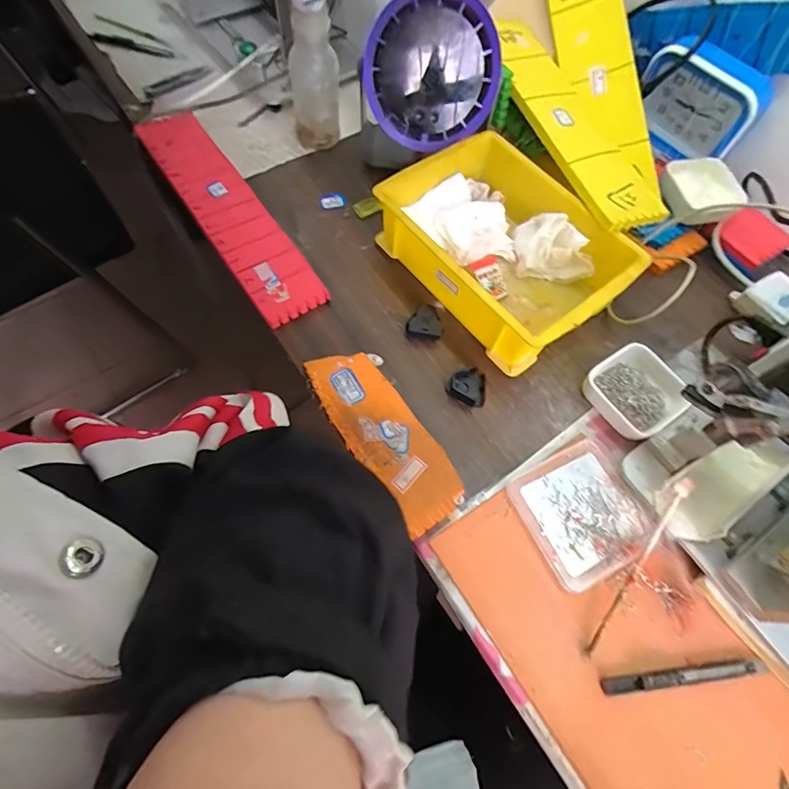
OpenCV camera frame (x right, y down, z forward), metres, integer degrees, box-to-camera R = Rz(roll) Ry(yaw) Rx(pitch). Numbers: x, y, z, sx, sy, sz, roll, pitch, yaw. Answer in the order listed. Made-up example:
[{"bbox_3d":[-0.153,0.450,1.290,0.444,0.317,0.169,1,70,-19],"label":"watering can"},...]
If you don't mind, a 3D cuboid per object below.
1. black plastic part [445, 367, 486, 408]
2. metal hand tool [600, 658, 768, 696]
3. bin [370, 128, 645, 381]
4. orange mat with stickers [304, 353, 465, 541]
[{"bbox_3d":[0.076,-0.009,0.437,0.040,0.014,0.037,1,65,-3],"label":"black plastic part"},{"bbox_3d":[0.229,0.221,0.341,0.133,0.005,0.012,-5,66,-5],"label":"metal hand tool"},{"bbox_3d":[0.121,-0.165,0.480,0.187,0.074,0.249,-35,72,-17],"label":"bin"},{"bbox_3d":[-0.011,0.035,0.412,0.066,0.013,0.190,-33,71,-16],"label":"orange mat with stickers"}]

